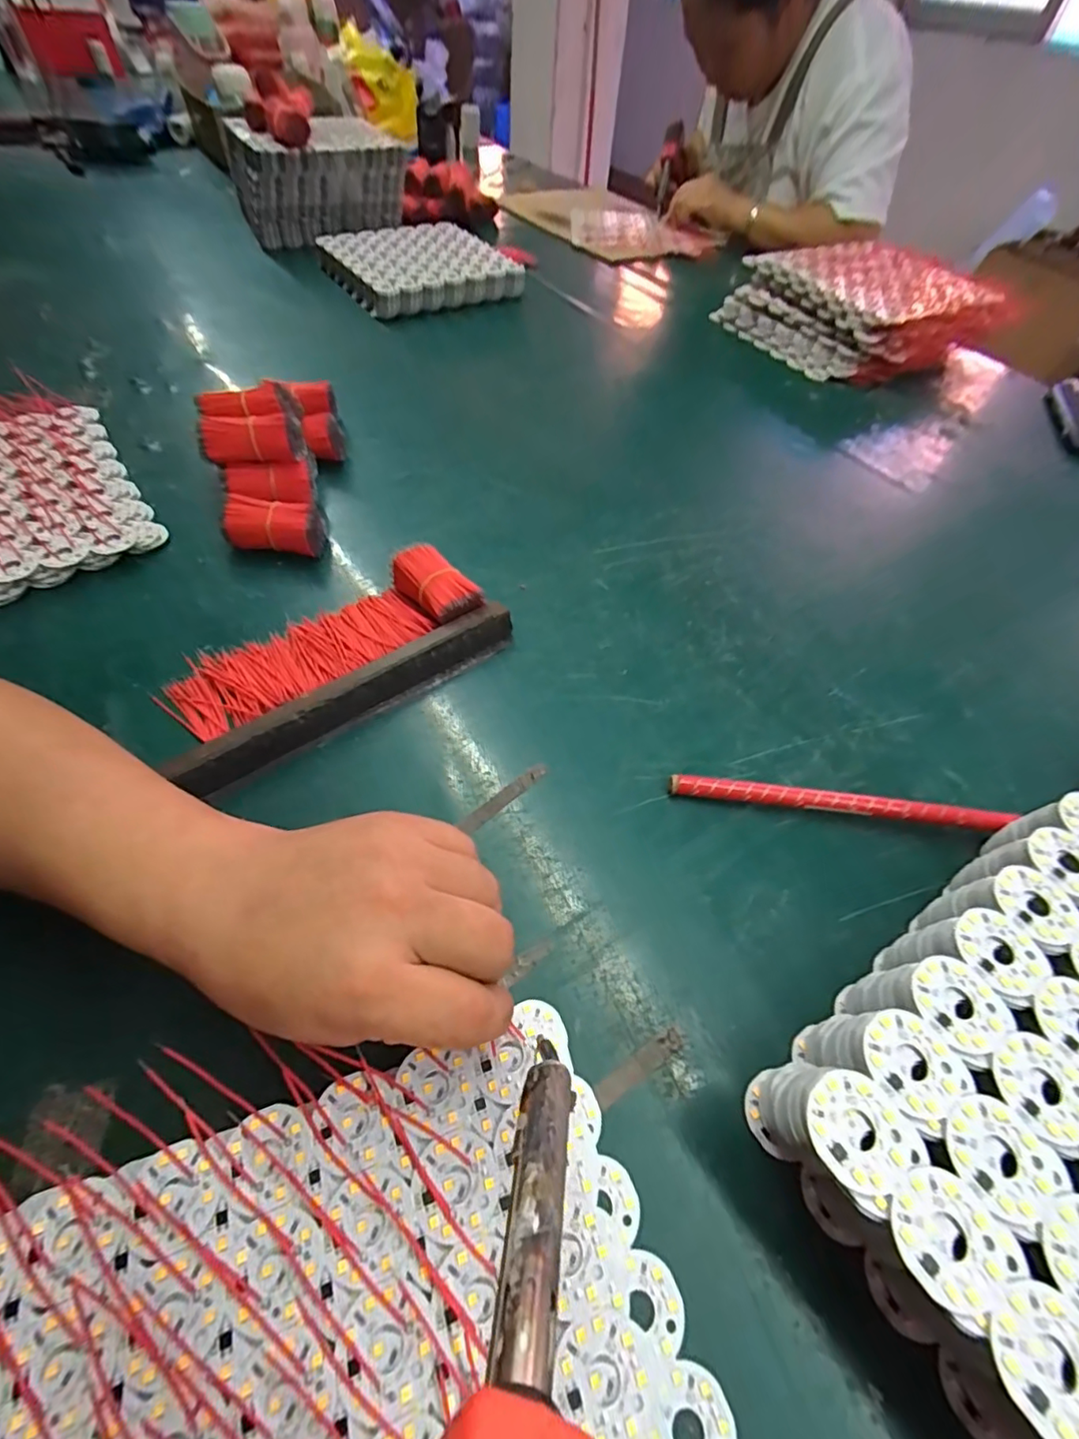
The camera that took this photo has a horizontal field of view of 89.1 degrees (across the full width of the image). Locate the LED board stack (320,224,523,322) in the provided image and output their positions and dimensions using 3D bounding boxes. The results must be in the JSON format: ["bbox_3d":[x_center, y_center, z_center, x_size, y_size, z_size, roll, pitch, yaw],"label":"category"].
[{"bbox_3d":[-0.170,-0.636,0.764,0.213,0.031,0.234,-26,60,-21],"label":"LED board stack"}]

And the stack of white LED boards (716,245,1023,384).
[{"bbox_3d":[0.403,-0.523,0.698,0.240,0.080,0.244,-18,58,-17],"label":"stack of white LED boards"}]

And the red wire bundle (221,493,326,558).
[{"bbox_3d":[-0.199,-0.146,0.417,0.072,0.034,0.032,12,55,4],"label":"red wire bundle"}]

